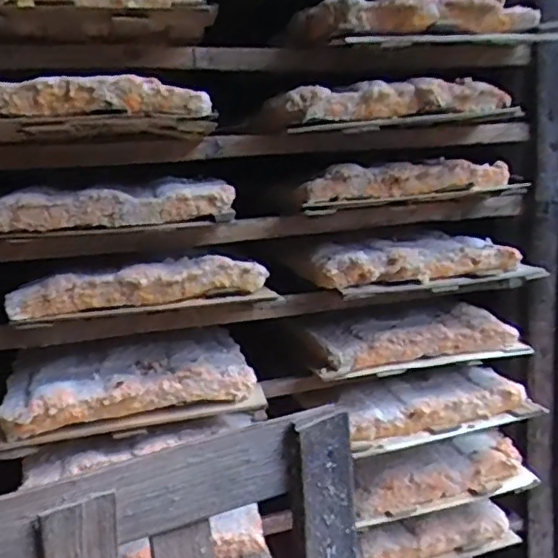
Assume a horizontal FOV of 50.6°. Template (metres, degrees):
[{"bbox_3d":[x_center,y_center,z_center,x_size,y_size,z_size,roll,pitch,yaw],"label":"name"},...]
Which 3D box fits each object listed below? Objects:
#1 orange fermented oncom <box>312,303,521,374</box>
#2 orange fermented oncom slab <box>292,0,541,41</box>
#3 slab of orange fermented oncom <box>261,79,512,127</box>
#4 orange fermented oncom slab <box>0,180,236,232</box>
[{"bbox_3d":[0.140,0.058,0.641,0.224,0.037,0.090,-3,12,-13],"label":"orange fermented oncom"},{"bbox_3d":[0.135,-0.243,0.555,0.230,0.038,0.070,-3,12,-13],"label":"orange fermented oncom slab"},{"bbox_3d":[0.104,-0.167,0.564,0.232,0.037,0.066,-4,12,-18],"label":"slab of orange fermented oncom"},{"bbox_3d":[-0.148,-0.063,0.498,0.210,0.033,0.071,-4,12,-17],"label":"orange fermented oncom slab"}]

